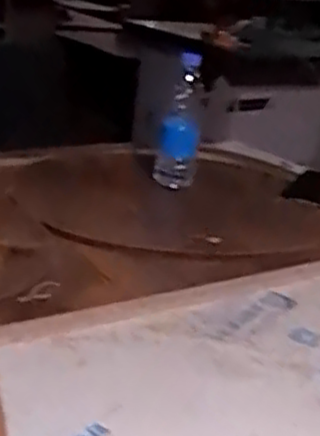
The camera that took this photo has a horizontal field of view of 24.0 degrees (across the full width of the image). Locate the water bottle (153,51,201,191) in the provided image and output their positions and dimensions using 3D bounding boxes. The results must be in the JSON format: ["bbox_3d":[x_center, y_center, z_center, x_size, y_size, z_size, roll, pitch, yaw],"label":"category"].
[{"bbox_3d":[0.030,-0.136,1.200,0.065,0.234,0.075,6,20,-2],"label":"water bottle"}]

